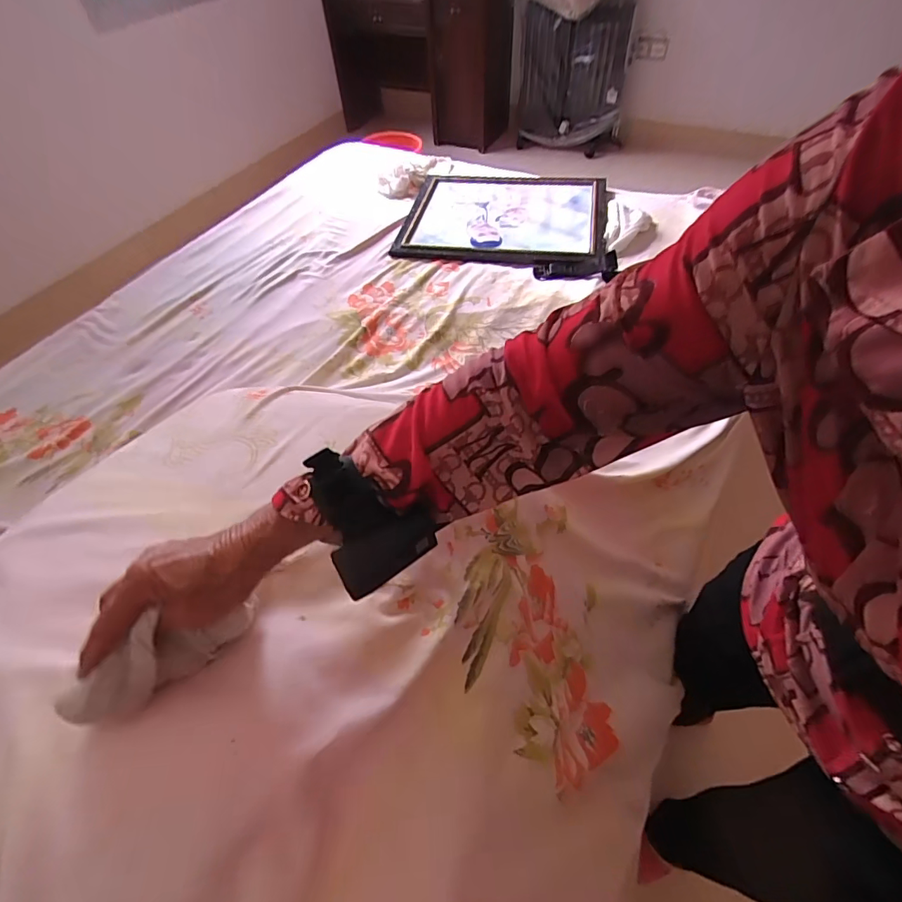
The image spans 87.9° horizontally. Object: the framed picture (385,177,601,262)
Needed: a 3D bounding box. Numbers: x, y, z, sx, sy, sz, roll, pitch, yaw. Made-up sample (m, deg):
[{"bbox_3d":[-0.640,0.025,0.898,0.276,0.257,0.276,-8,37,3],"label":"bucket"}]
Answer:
[{"bbox_3d":[0.165,-0.764,1.463,0.599,0.038,0.611,8,52,11],"label":"framed picture"}]

